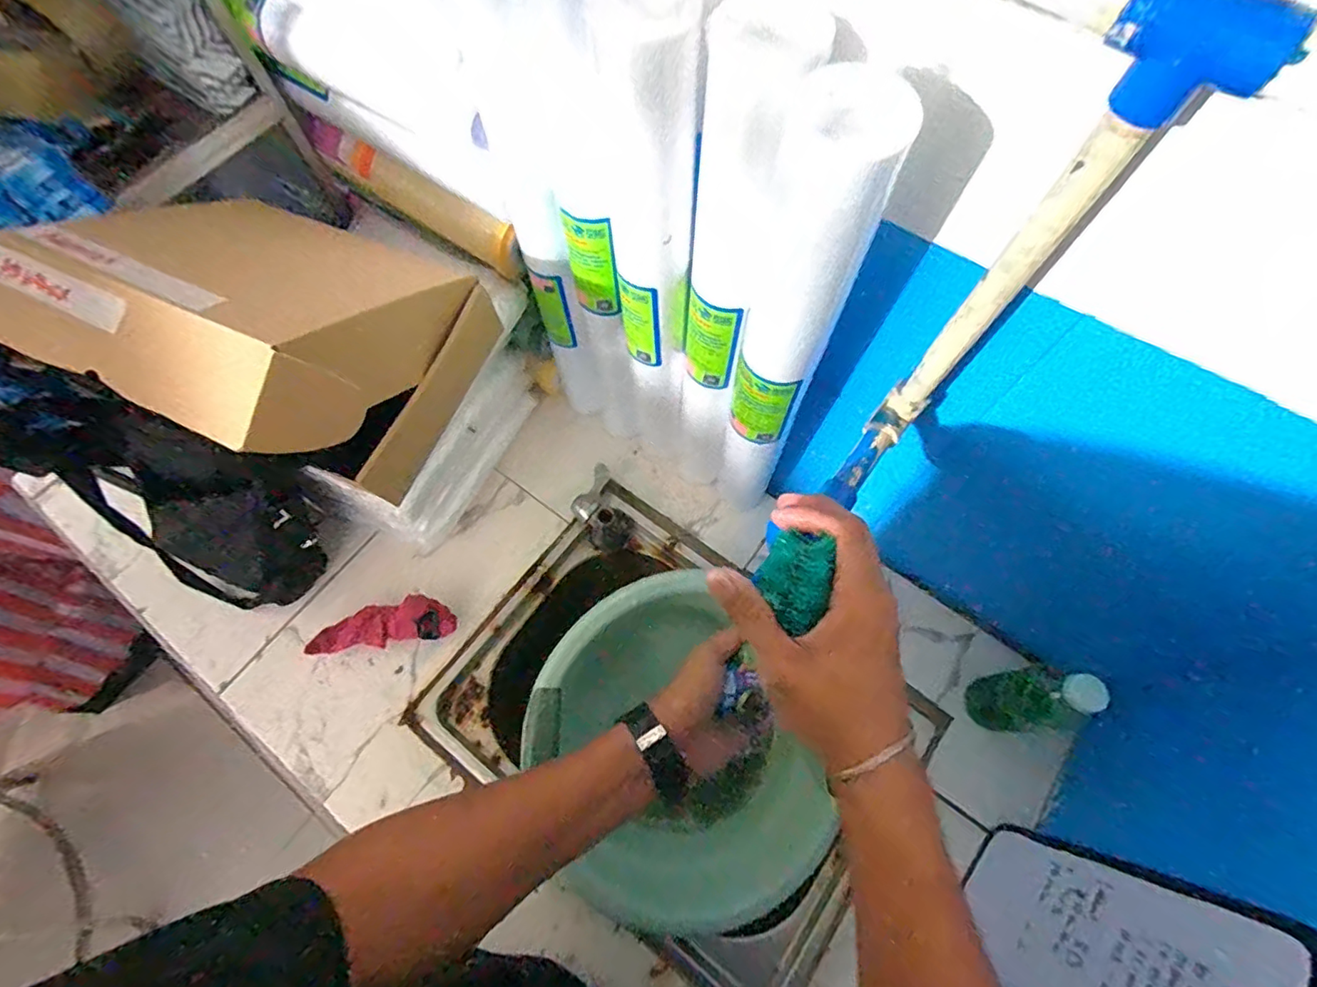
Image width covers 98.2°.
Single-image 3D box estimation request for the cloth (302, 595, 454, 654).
[{"bbox_3d":[-0.321,0.153,0.659,0.164,0.036,0.045,-9,68,-2],"label":"cloth"}]

